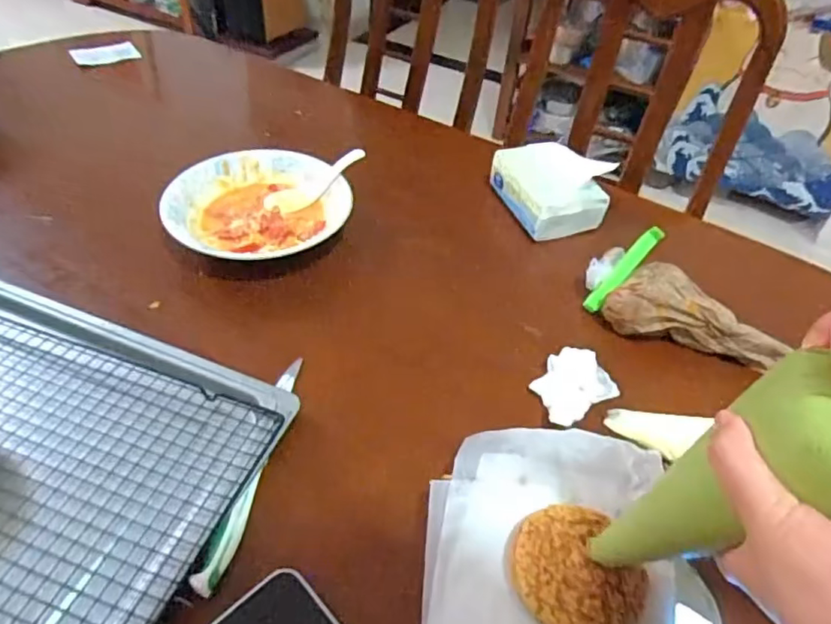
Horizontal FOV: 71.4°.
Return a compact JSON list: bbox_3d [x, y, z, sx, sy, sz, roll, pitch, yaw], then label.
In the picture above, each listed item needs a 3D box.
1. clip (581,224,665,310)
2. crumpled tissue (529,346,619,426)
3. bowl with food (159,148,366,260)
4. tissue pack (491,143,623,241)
[{"bbox_3d":[0.216,-0.044,0.598,0.109,0.008,0.017,-48,59,3],"label":"clip"},{"bbox_3d":[0.143,0.068,0.533,0.072,0.022,0.062,-21,52,-24],"label":"crumpled tissue"},{"bbox_3d":[-0.179,-0.116,0.661,0.188,0.063,0.196,3,46,-3],"label":"bowl with food"},{"bbox_3d":[0.169,-0.156,0.714,0.108,0.060,0.122,-8,47,-14],"label":"tissue pack"}]

